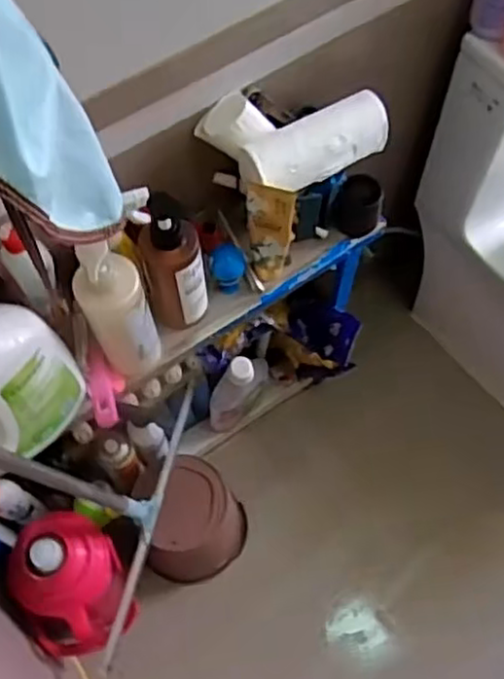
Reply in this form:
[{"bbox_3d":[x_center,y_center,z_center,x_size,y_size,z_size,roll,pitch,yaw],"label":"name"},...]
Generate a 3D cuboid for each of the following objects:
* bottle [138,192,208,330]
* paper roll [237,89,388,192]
[{"bbox_3d":[-0.088,-0.086,0.827,0.067,0.190,0.065,-13,66,-6],"label":"bottle"},{"bbox_3d":[0.077,-0.230,0.827,0.186,0.060,0.064,-29,69,-12],"label":"paper roll"}]

